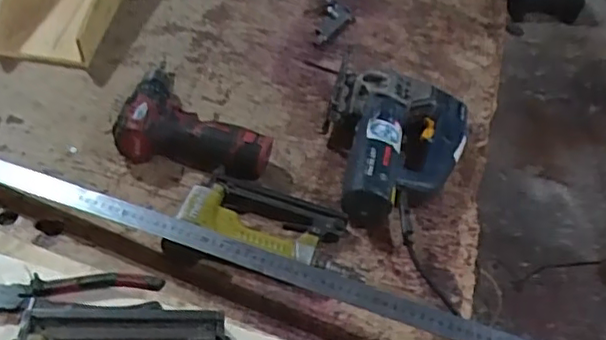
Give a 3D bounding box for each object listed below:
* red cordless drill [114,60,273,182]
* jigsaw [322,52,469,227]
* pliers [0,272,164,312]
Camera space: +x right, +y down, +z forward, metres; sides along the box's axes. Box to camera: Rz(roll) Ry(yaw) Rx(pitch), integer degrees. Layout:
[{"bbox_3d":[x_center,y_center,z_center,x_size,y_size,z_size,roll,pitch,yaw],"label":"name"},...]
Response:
[{"bbox_3d":[-0.132,-0.070,0.811,0.192,0.050,0.159,12,47,0],"label":"red cordless drill"},{"bbox_3d":[0.119,-0.030,0.822,0.192,0.084,0.234,14,47,3],"label":"jigsaw"},{"bbox_3d":[-0.240,0.121,0.609,0.193,0.021,0.039,4,48,-6],"label":"pliers"}]

